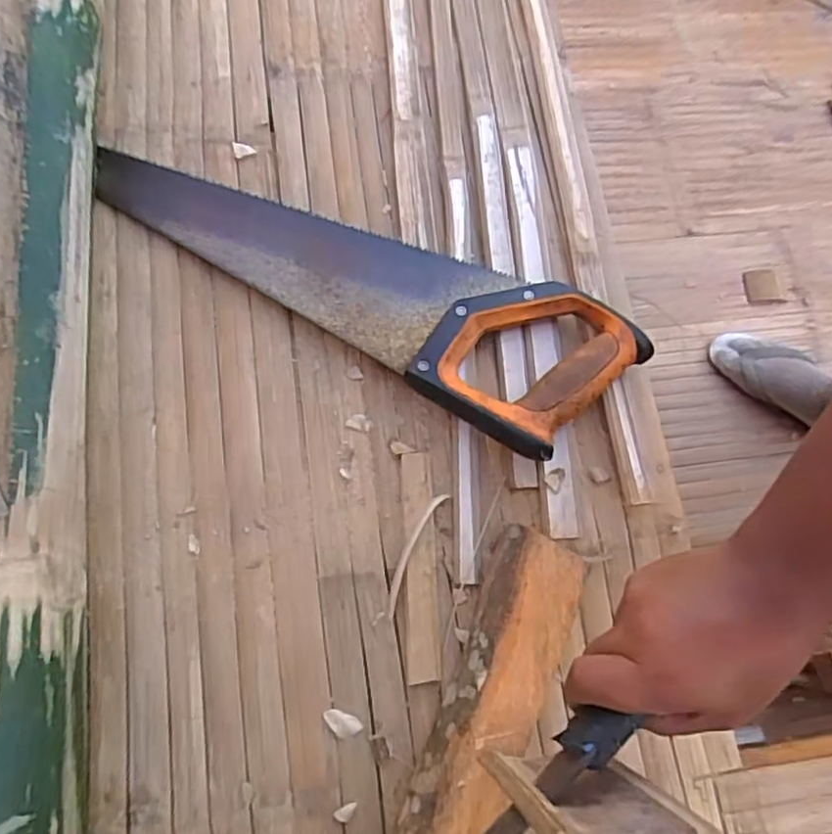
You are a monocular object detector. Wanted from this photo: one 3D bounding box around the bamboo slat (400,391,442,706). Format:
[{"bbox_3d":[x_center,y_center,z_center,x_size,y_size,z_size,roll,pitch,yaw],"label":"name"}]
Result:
[{"bbox_3d":[0.003,0.104,0.477,0.022,0.012,0.157,-2,73,-1],"label":"bamboo slat"}]

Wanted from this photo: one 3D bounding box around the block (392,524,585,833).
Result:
[{"bbox_3d":[0.046,0.189,0.430,0.056,0.051,0.232,23,71,4],"label":"block"}]

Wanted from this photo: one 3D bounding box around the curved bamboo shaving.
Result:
[{"bbox_3d":[-0.001,0.096,0.481,0.014,0.009,0.096,28,75,7],"label":"curved bamboo shaving"}]

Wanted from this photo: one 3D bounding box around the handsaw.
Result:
[{"bbox_3d":[-0.051,-0.118,0.530,0.442,0.033,0.127,29,75,8],"label":"handsaw"}]

